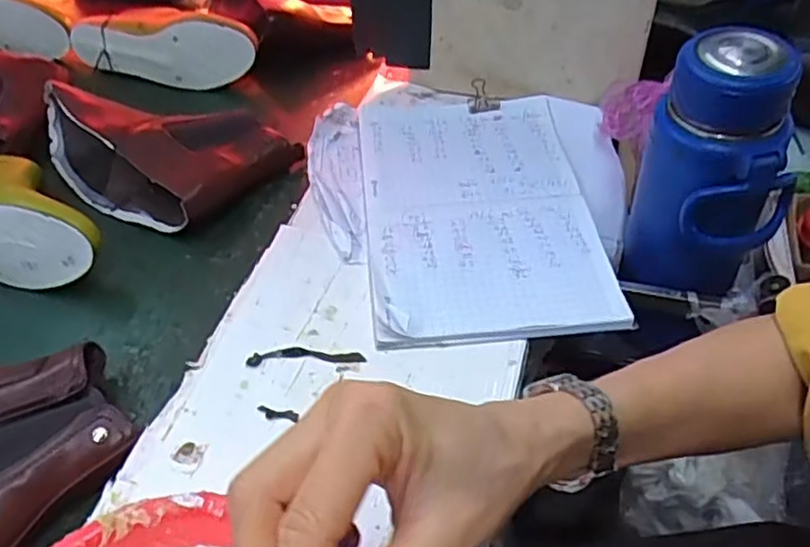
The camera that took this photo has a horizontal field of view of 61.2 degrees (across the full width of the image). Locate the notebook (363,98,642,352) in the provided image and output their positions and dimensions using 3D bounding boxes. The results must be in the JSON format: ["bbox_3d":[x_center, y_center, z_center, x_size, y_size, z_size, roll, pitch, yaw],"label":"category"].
[{"bbox_3d":[0.066,-0.070,0.650,0.207,0.014,0.326,-4,47,-4],"label":"notebook"}]

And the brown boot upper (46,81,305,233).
[{"bbox_3d":[-0.279,-0.138,0.728,0.302,0.073,0.150,20,50,20],"label":"brown boot upper"}]

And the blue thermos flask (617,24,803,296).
[{"bbox_3d":[0.238,-0.071,0.542,0.090,0.215,0.097,-9,47,-6],"label":"blue thermos flask"}]

